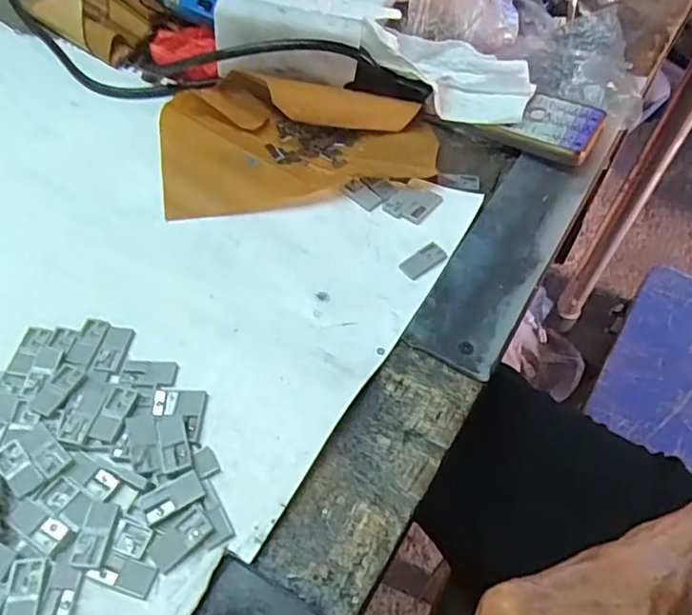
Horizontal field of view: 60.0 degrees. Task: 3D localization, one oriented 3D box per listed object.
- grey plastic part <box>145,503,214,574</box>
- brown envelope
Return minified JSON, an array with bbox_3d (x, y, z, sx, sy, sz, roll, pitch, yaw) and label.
[{"bbox_3d":[-0.073,0.101,0.262,0.027,0.008,0.015,-35,60,-24],"label":"grey plastic part"},{"bbox_3d":[-0.033,-0.125,0.415,0.185,0.029,0.124,-7,53,-6],"label":"brown envelope"}]

